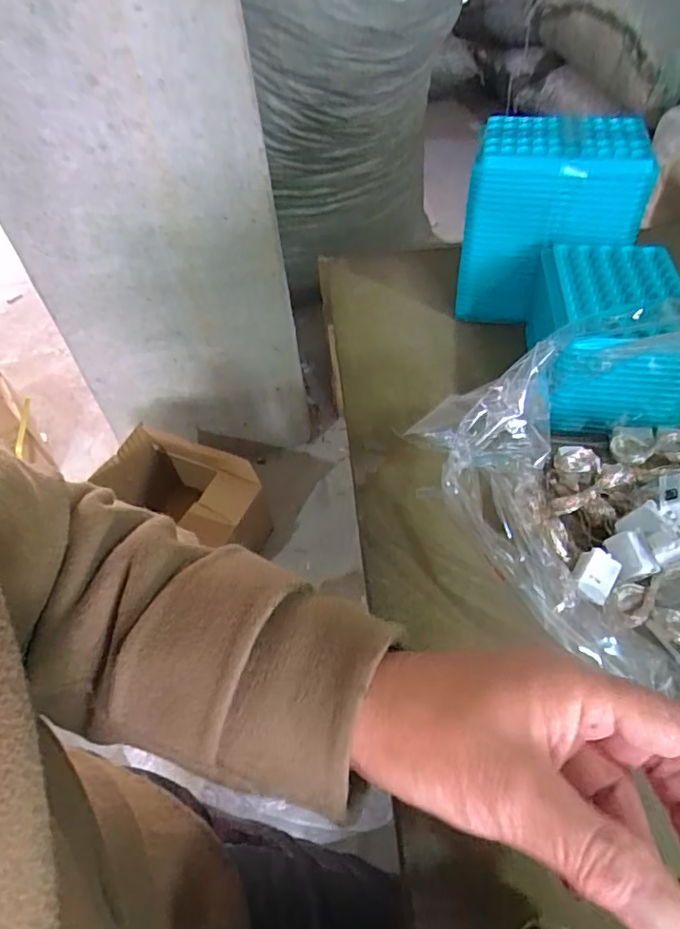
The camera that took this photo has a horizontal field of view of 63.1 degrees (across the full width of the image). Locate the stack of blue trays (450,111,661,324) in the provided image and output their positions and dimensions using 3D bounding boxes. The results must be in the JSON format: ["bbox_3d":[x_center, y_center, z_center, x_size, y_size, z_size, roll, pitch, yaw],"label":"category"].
[{"bbox_3d":[0.172,-0.199,0.457,0.129,0.136,0.088,11,52,14],"label":"stack of blue trays"}]

